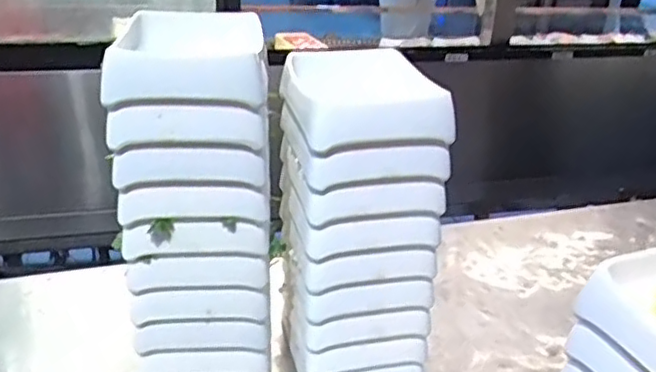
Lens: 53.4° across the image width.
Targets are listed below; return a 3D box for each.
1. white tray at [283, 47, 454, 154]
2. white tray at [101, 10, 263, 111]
[{"bbox_3d":[0.027,-0.084,0.593,0.119,0.043,0.158,-5,27,-17],"label":"white tray"},{"bbox_3d":[-0.120,-0.113,0.559,0.122,0.042,0.143,-1,26,-9],"label":"white tray"}]

